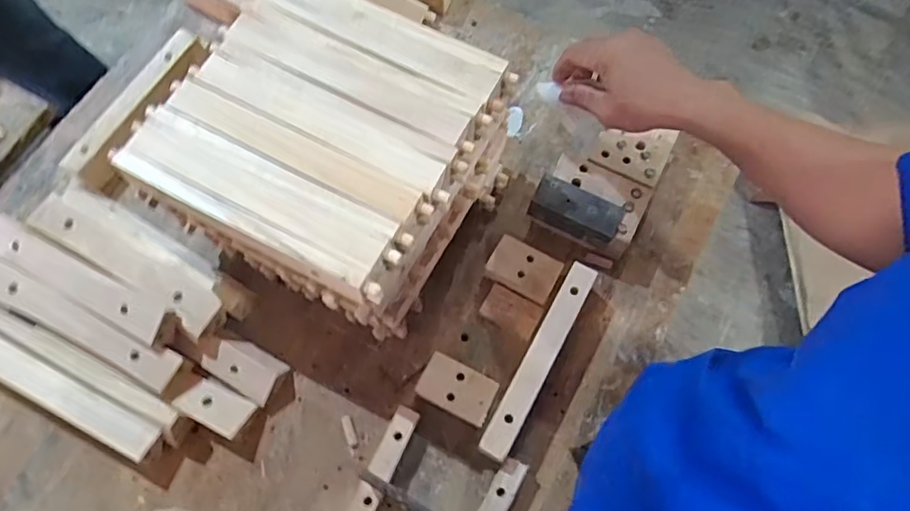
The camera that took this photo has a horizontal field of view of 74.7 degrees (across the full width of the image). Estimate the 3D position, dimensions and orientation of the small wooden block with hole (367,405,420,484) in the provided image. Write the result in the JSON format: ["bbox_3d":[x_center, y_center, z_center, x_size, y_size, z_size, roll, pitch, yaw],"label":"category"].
[{"bbox_3d":[-0.062,0.193,0.616,0.026,0.029,0.072,22,72,8],"label":"small wooden block with hole"}]

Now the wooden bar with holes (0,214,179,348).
[{"bbox_3d":[-0.407,0.022,0.635,0.252,0.017,0.042,27,72,9],"label":"wooden bar with holes"}]

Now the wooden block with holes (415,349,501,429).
[{"bbox_3d":[0.003,0.141,0.633,0.077,0.029,0.049,26,72,9],"label":"wooden block with holes"}]

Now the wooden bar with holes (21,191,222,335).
[{"bbox_3d":[-0.356,0.007,0.647,0.243,0.020,0.044,31,73,10],"label":"wooden bar with holes"}]

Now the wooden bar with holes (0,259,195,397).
[{"bbox_3d":[-0.396,0.070,0.626,0.251,0.019,0.040,25,72,8],"label":"wooden bar with holes"}]

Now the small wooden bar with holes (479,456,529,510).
[{"bbox_3d":[0.043,0.243,0.595,0.025,0.028,0.081,28,72,9],"label":"small wooden bar with holes"}]

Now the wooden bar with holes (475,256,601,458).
[{"bbox_3d":[0.089,0.104,0.616,0.030,0.011,0.219,28,72,9],"label":"wooden bar with holes"}]

